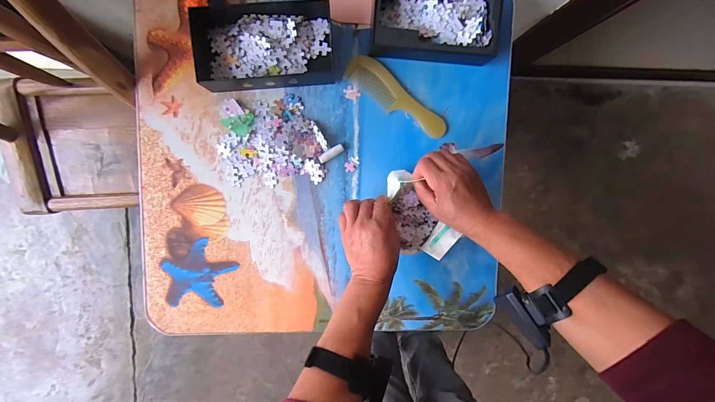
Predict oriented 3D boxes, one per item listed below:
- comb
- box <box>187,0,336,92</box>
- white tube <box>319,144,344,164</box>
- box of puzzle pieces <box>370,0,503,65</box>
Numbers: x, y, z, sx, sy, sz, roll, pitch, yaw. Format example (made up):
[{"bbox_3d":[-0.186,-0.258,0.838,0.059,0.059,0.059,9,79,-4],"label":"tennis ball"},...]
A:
[{"bbox_3d":[0.063,-0.162,0.494,0.183,0.010,0.045,37,92,-6],"label":"comb"},{"bbox_3d":[-0.133,-0.230,0.457,0.203,0.040,0.120,-8,96,-3],"label":"box"},{"bbox_3d":[-0.041,-0.075,0.487,0.042,0.009,0.013,-33,97,0],"label":"white tube"},{"bbox_3d":[0.112,-0.262,0.464,0.179,0.055,0.108,2,95,-4],"label":"box of puzzle pieces"}]

